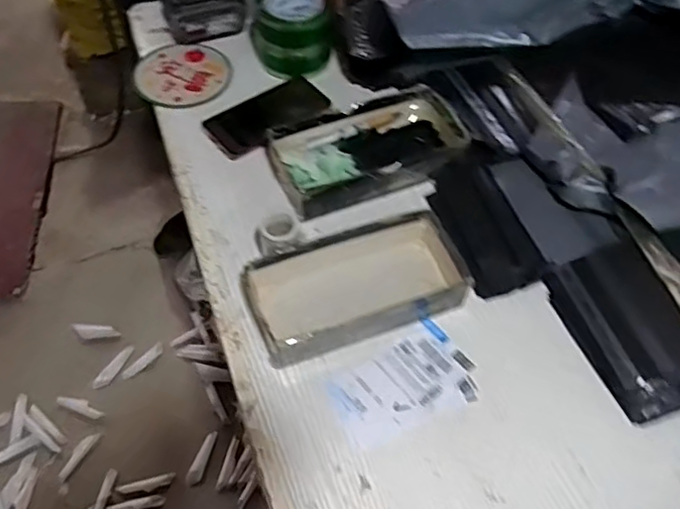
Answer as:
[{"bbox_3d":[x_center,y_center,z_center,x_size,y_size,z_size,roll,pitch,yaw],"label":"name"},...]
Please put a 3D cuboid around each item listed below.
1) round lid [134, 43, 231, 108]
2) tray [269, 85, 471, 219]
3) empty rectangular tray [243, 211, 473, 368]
[{"bbox_3d":[-0.220,-0.253,0.827,0.130,0.010,0.127,13,57,6],"label":"round lid"},{"bbox_3d":[0.035,-0.127,0.723,0.227,0.050,0.126,-23,60,-16],"label":"tray"},{"bbox_3d":[0.016,0.031,0.621,0.218,0.047,0.106,-17,59,-13],"label":"empty rectangular tray"}]

